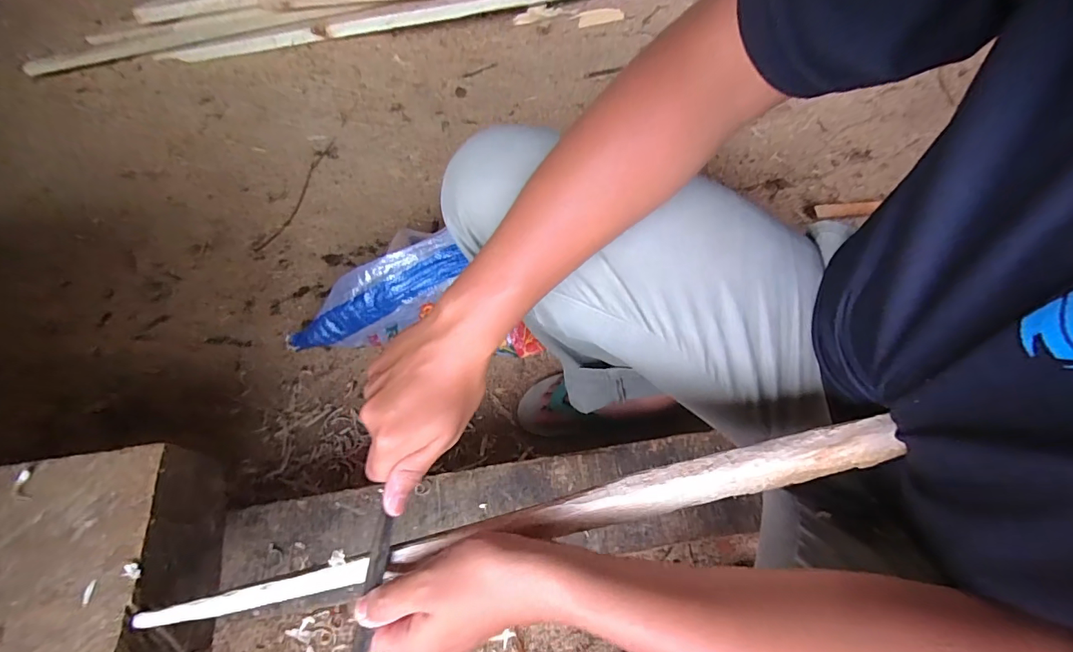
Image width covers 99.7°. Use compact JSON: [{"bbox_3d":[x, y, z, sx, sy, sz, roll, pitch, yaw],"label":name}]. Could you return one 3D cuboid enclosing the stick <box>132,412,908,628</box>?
[{"bbox_3d":[-0.011,0.139,0.315,0.519,0.023,0.030,-15,61,1],"label":"stick"}]

